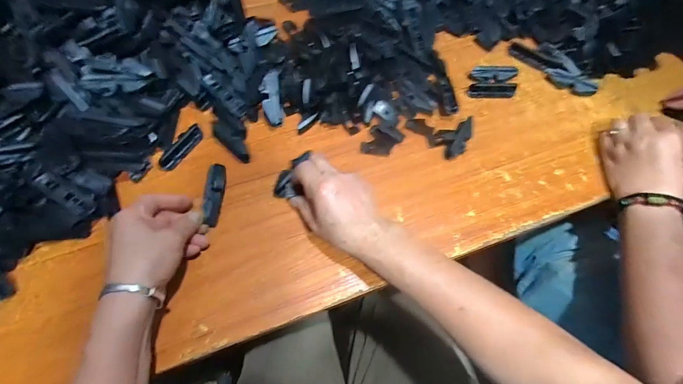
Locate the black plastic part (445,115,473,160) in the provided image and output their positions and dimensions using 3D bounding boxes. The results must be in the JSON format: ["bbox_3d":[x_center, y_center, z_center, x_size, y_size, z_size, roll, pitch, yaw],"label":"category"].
[{"bbox_3d":[0.164,-0.074,0.459,0.023,0.012,0.070,31,68,11],"label":"black plastic part"}]

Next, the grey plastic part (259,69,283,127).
[{"bbox_3d":[-0.097,-0.130,0.464,0.025,0.013,0.073,-4,97,-4],"label":"grey plastic part"}]

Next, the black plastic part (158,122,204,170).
[{"bbox_3d":[-0.210,-0.058,0.441,0.018,0.013,0.072,28,67,10],"label":"black plastic part"}]

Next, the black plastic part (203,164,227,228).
[{"bbox_3d":[-0.156,0.003,0.412,0.025,0.014,0.076,17,65,-42],"label":"black plastic part"}]

